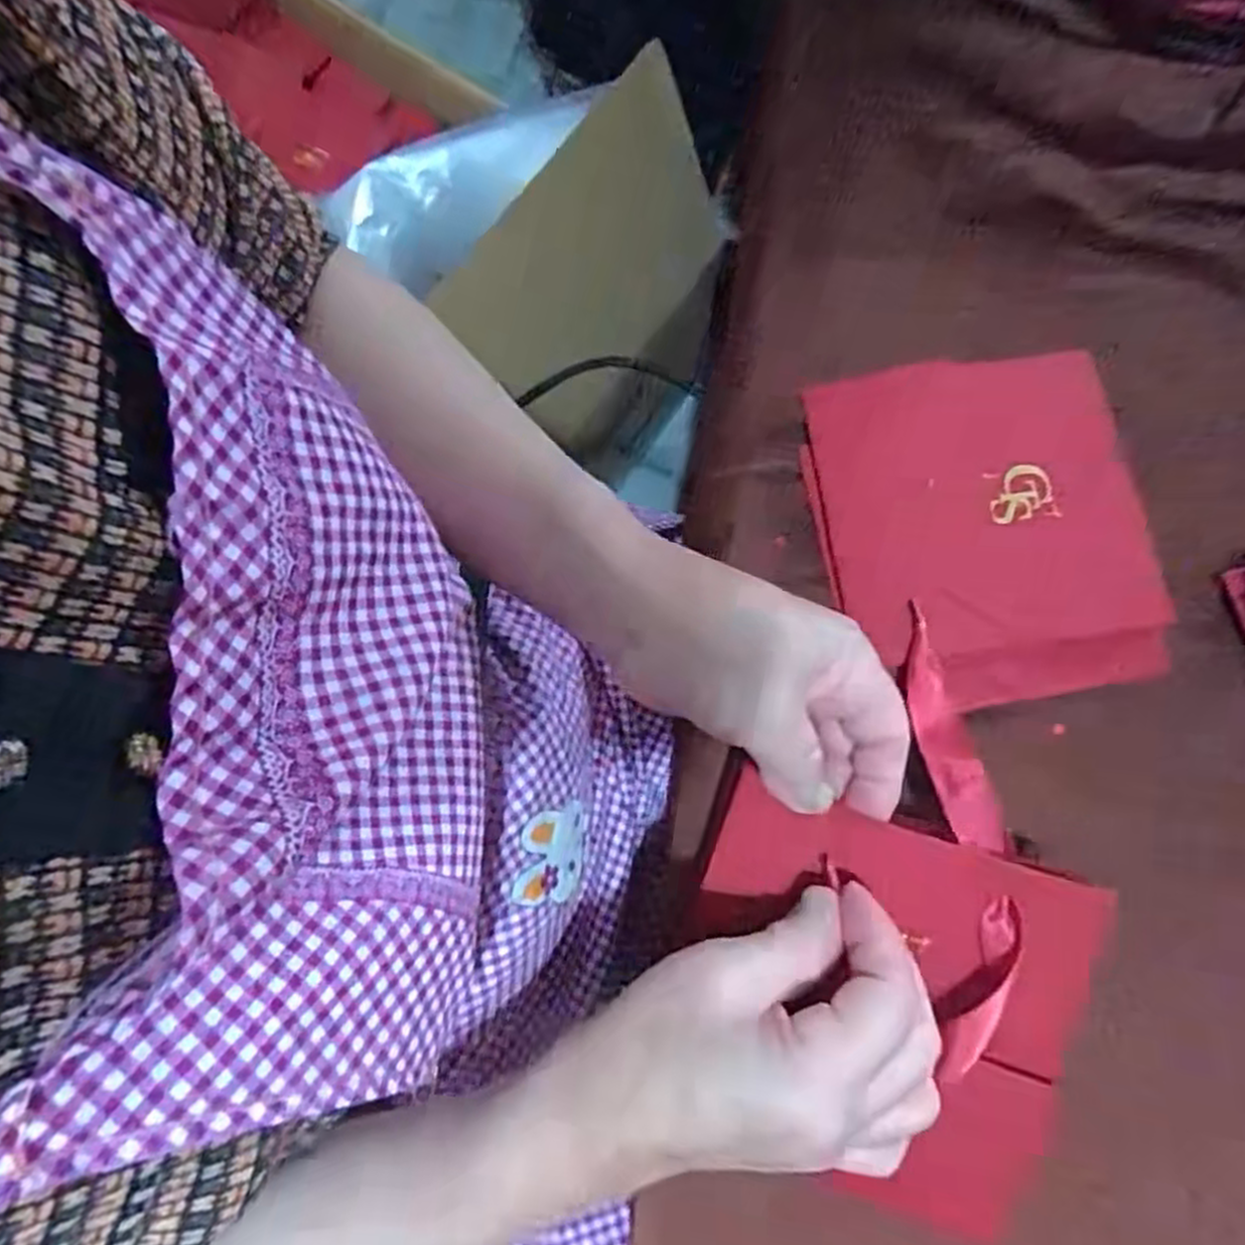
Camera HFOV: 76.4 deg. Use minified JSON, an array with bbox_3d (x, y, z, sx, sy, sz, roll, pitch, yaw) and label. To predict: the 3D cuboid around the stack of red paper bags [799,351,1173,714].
[{"bbox_3d":[0.163,-0.044,0.360,0.139,0.015,0.157,-9,80,1],"label":"stack of red paper bags"}]

